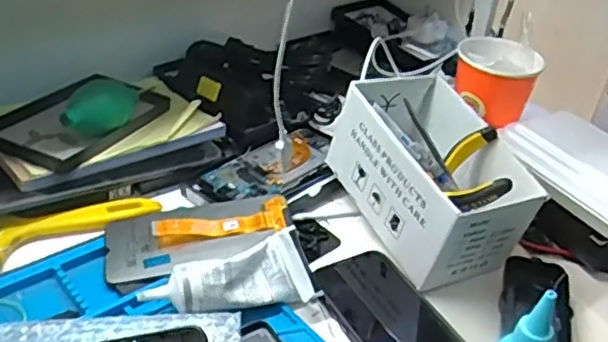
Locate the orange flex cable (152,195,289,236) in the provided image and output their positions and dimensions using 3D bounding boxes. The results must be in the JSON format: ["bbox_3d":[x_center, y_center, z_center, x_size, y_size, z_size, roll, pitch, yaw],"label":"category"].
[{"bbox_3d":[-0.071,0.040,0.555,0.114,0.010,0.043,-2,36,-12],"label":"orange flex cable"}]

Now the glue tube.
[{"bbox_3d":[-0.061,0.080,0.496,0.128,0.039,0.054,-6,37,-17],"label":"glue tube"}]

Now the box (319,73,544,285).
[{"bbox_3d":[0.112,0.002,0.576,0.101,0.096,0.184,-12,39,-24],"label":"box"}]

